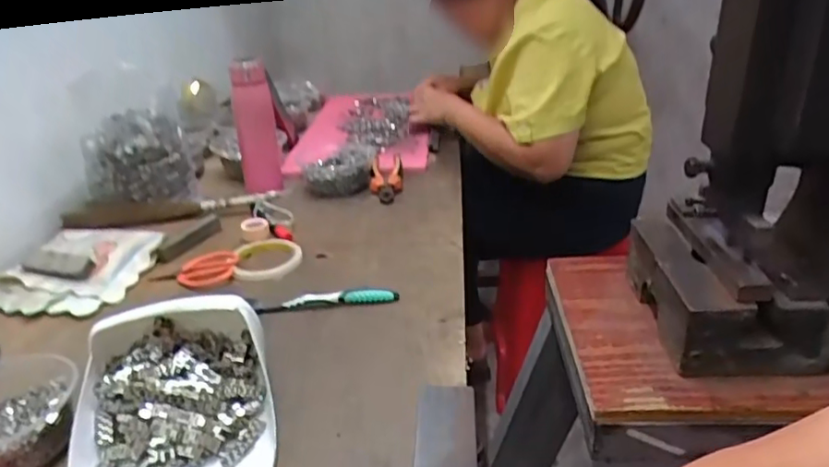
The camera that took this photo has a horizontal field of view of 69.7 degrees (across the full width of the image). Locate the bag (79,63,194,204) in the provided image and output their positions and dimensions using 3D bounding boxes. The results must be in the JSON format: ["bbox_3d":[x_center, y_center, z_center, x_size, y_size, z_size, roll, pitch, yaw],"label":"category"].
[{"bbox_3d":[-0.447,-0.115,0.947,0.158,0.142,0.091,-8,28,-11],"label":"bag"}]

